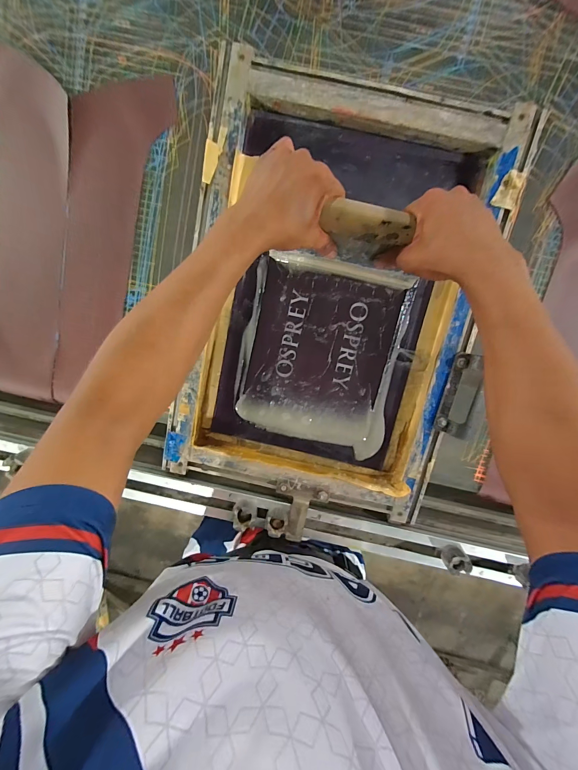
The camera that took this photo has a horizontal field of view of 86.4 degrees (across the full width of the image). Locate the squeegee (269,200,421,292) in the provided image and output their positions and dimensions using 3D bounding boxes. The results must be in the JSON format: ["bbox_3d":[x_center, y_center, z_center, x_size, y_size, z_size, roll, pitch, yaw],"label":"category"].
[{"bbox_3d":[0.076,-0.170,0.379,0.186,0.122,0.054,13,99,0],"label":"squeegee"}]

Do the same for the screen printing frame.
[{"bbox_3d":[0.064,-0.105,0.437,0.405,0.039,0.555,12,99,0],"label":"screen printing frame"}]

